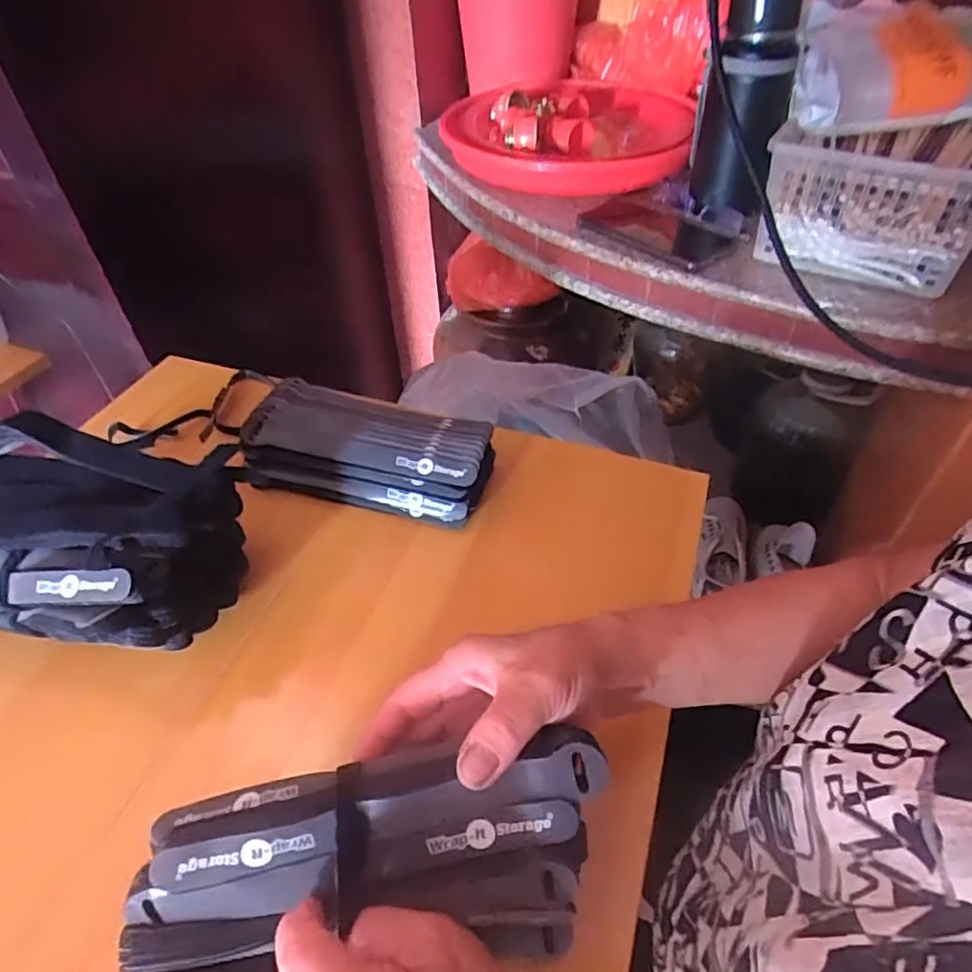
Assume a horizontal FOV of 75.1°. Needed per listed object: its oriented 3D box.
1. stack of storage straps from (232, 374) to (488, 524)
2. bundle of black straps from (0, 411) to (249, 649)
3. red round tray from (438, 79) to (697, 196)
[{"bbox_3d":[-0.095,-0.031,0.547,0.205,0.058,0.088,8,47,9],"label":"stack of storage straps"},{"bbox_3d":[-0.280,0.044,0.425,0.235,0.119,0.124,-4,46,-1],"label":"bundle of black straps"},{"bbox_3d":[0.103,-0.479,0.860,0.330,0.067,0.335,-1,46,1],"label":"red round tray"}]

